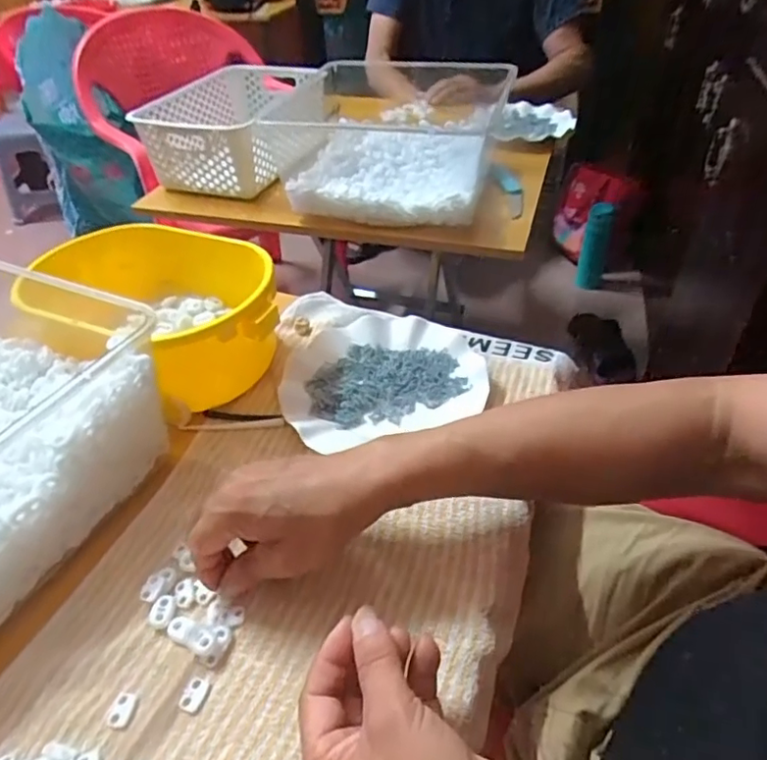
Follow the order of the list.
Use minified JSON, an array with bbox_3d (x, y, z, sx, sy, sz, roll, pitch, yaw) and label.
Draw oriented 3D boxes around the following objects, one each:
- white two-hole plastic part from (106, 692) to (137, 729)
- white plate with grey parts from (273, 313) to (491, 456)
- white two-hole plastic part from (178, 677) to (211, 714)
[{"bbox_3d":[-0.157,0.197,0.344,0.014,0.004,0.019,4,42,7],"label":"white two-hole plastic part"},{"bbox_3d":[-0.004,-0.010,0.546,0.181,0.029,0.157,-12,42,-10],"label":"white plate with grey parts"},{"bbox_3d":[-0.113,0.189,0.345,0.014,0.004,0.019,15,44,19],"label":"white two-hole plastic part"}]

